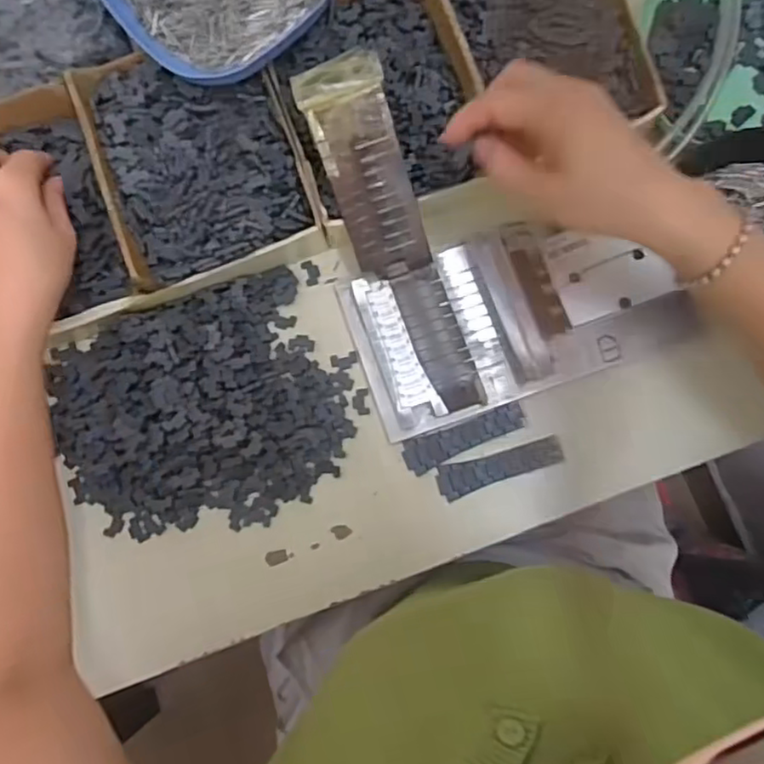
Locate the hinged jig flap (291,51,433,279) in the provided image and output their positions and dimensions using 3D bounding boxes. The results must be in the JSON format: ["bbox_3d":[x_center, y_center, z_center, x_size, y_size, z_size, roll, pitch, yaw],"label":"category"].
[{"bbox_3d":[-0.008,-0.135,0.433,0.053,0.007,0.136,-21,110,4],"label":"hinged jig flap"}]

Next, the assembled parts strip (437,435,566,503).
[{"bbox_3d":[0.081,0.059,0.458,0.086,0.004,0.023,-16,81,0],"label":"assembled parts strip"}]

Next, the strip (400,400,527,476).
[{"bbox_3d":[0.057,0.039,0.459,0.085,0.004,0.023,-19,81,-1],"label":"strip"}]

